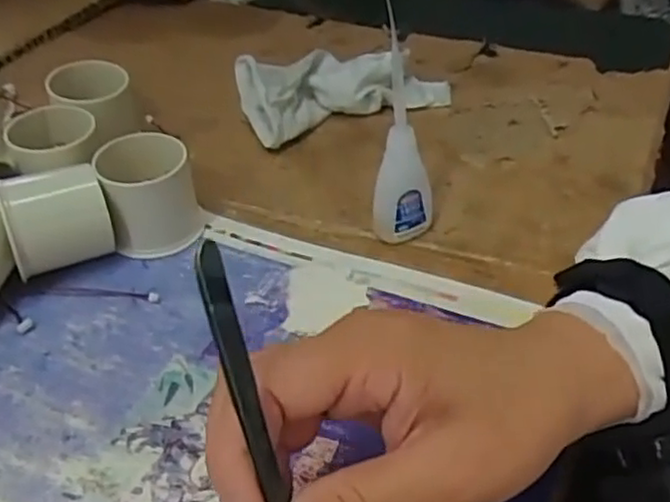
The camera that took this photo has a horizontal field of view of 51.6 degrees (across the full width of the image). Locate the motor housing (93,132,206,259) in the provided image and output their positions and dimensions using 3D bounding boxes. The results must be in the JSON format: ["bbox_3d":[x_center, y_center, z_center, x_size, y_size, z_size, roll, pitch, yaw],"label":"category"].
[{"bbox_3d":[-0.105,-0.035,0.394,0.049,0.051,0.052,-11,41,-11],"label":"motor housing"}]

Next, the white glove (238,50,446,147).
[{"bbox_3d":[0.009,-0.123,0.510,0.153,0.038,0.068,-19,43,-19],"label":"white glove"}]

